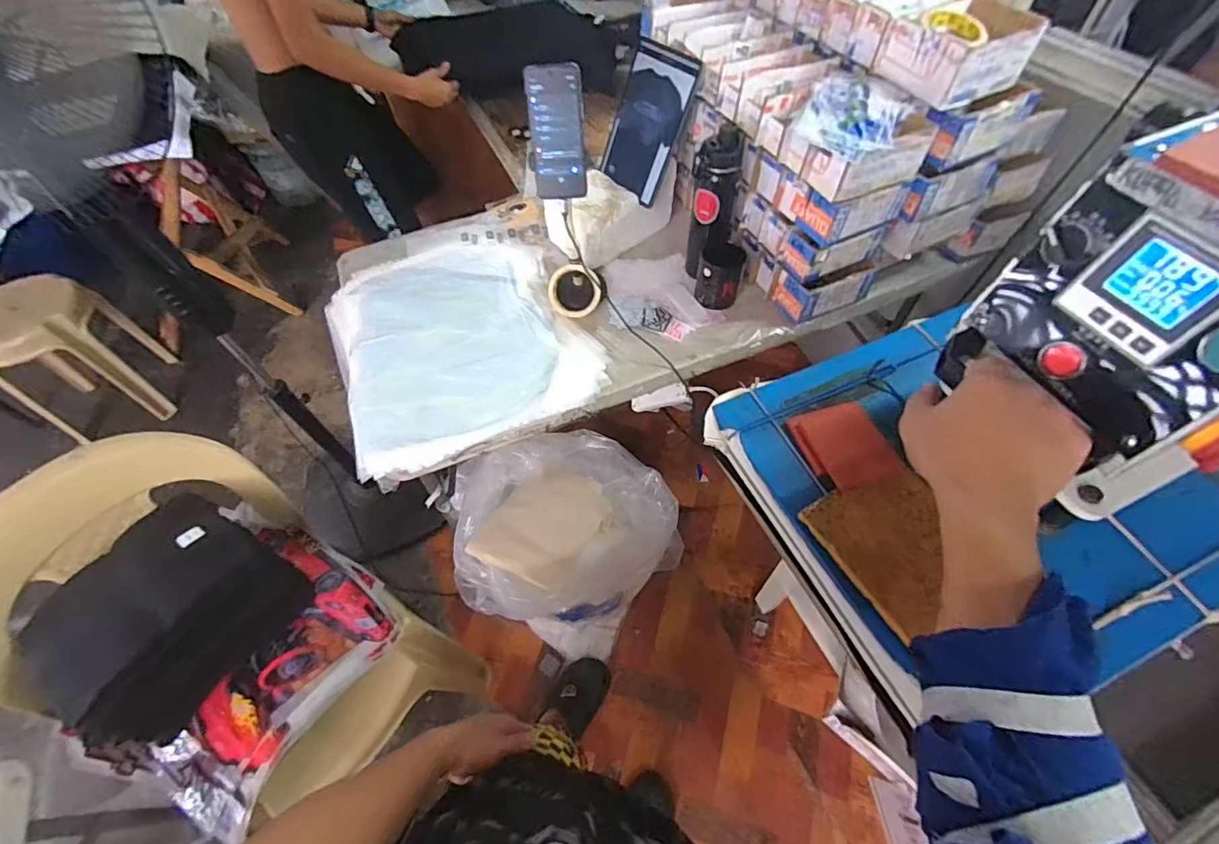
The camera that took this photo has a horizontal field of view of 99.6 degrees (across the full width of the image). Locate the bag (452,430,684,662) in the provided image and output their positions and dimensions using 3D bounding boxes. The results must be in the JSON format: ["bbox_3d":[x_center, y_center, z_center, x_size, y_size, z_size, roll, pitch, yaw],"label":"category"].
[{"bbox_3d":[-0.125,0.276,1.234,0.440,0.496,0.436,-37,62,-21],"label":"bag"}]

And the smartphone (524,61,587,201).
[{"bbox_3d":[-0.075,-0.418,0.751,0.075,0.172,0.011,-7,31,-6],"label":"smartphone"}]

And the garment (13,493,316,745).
[{"bbox_3d":[-0.682,0.281,0.785,0.263,0.174,0.287,26,60,19],"label":"garment"}]

